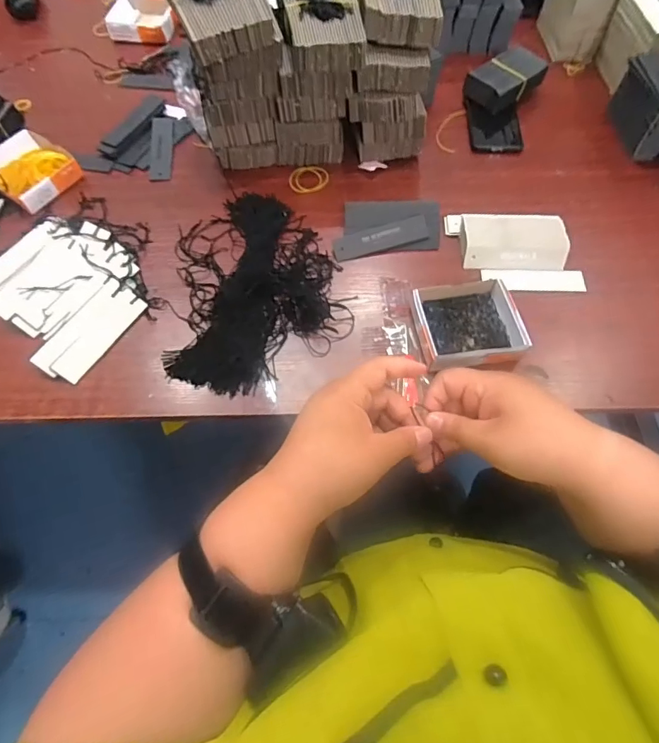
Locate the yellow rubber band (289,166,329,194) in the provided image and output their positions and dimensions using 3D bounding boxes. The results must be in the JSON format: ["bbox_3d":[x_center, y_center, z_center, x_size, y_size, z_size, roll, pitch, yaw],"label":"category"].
[{"bbox_3d":[-0.030,-0.287,0.687,0.058,0.004,0.061,2,59,-3],"label":"yellow rubber band"}]

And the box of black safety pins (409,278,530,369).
[{"bbox_3d":[0.160,-0.055,0.543,0.117,0.044,0.114,-6,63,-2],"label":"box of black safety pins"}]

